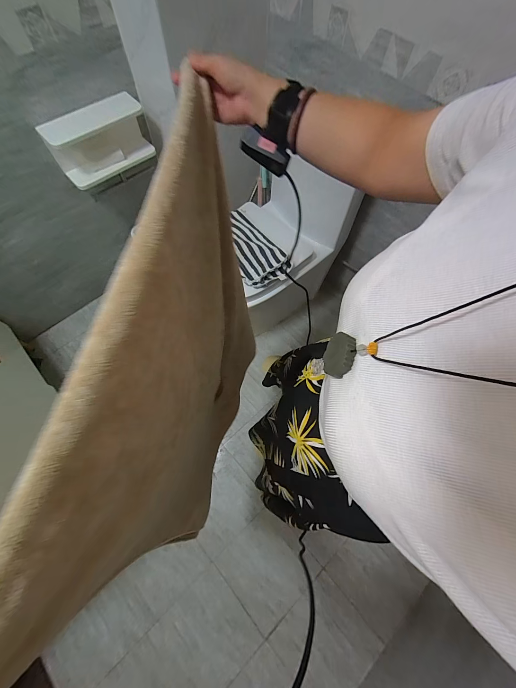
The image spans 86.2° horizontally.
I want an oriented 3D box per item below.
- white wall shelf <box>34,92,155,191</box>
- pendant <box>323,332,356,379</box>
[{"bbox_3d":[-0.547,-0.712,0.977,0.326,0.184,0.092,-41,74,-15],"label":"white wall shelf"},{"bbox_3d":[0.069,0.008,0.232,0.009,0.030,0.039,29,64,-33],"label":"pendant"}]

